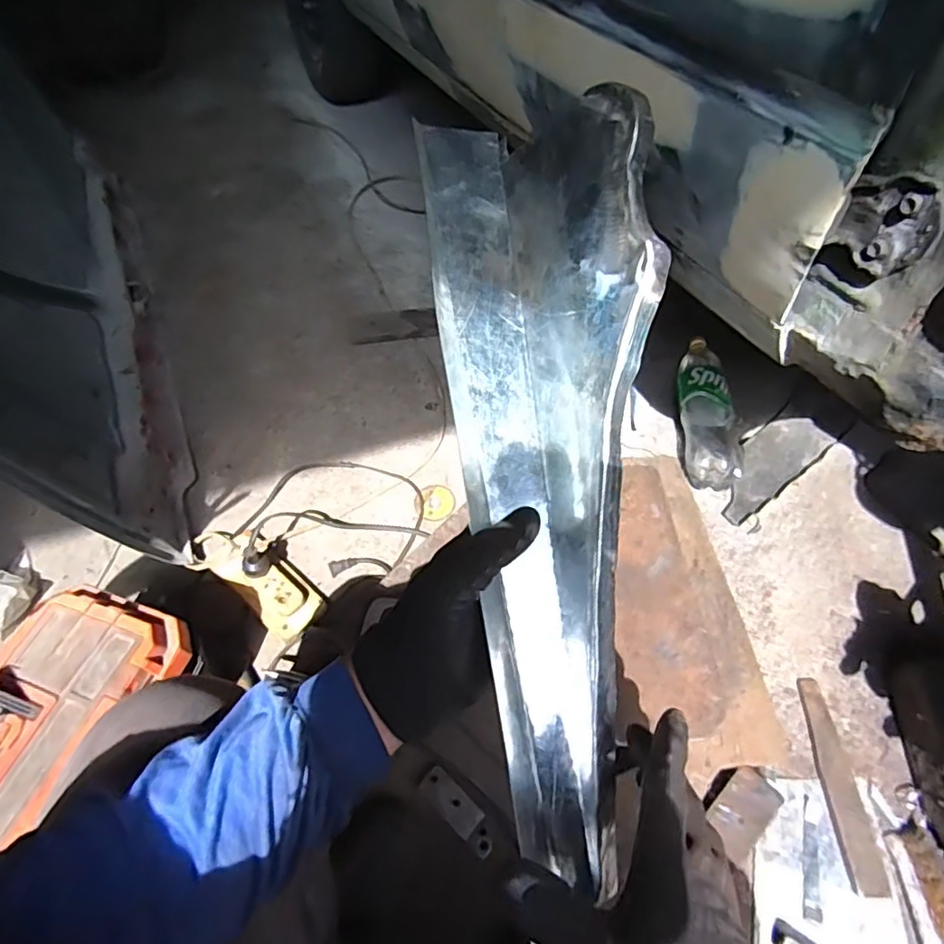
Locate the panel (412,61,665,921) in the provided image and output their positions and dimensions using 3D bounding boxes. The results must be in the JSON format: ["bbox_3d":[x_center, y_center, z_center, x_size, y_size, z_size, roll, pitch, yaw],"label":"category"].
[{"bbox_3d":[0.046,-0.011,0.377,0.131,0.107,0.517,-2,84,-3],"label":"panel"}]

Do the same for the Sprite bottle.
[{"bbox_3d":[0.435,-0.122,1.049,0.105,0.086,0.319,3,57,0],"label":"Sprite bottle"}]

